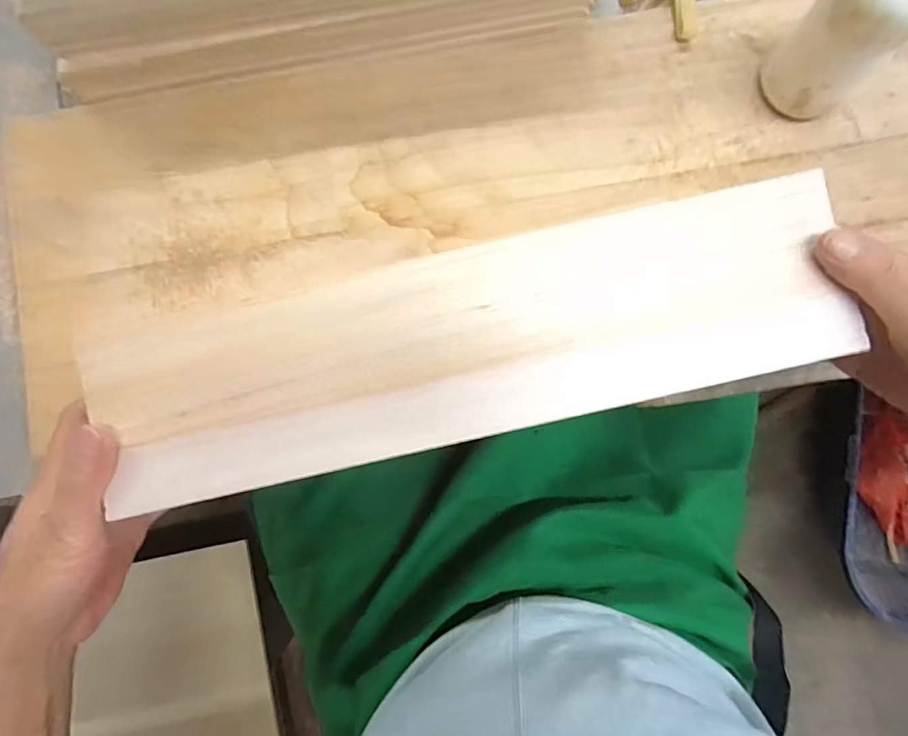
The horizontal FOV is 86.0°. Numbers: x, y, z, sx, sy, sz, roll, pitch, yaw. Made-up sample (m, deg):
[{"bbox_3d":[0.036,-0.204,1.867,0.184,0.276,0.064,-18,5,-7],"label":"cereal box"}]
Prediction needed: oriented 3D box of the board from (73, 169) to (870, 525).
[{"bbox_3d":[0.005,-0.016,0.245,0.367,0.014,0.103,-12,83,-1],"label":"board"}]

